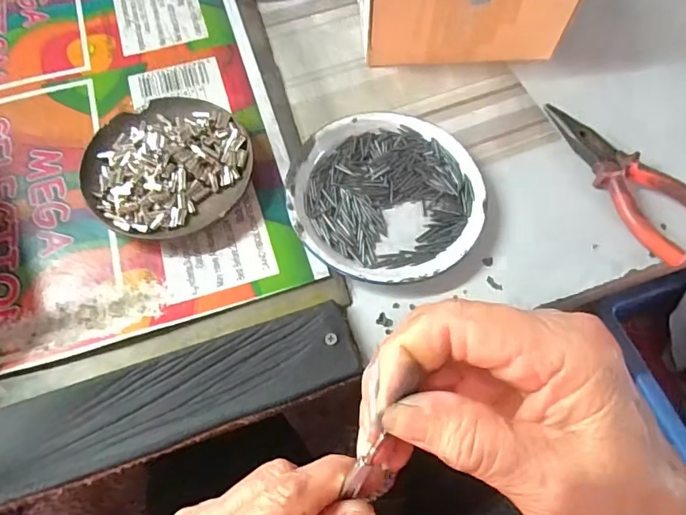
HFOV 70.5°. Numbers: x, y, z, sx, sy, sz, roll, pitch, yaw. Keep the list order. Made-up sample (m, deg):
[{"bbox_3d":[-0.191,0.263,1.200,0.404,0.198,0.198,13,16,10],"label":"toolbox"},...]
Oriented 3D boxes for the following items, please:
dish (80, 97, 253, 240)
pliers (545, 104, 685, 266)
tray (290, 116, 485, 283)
[{"bbox_3d":[-0.122,-0.065,0.341,0.111,0.025,0.106,1,66,-2],"label":"dish"},{"bbox_3d":[0.202,-0.060,0.352,0.050,0.020,0.141,-29,70,-14],"label":"pliers"},{"bbox_3d":[0.030,-0.044,0.342,0.131,0.014,0.132,1,66,-2],"label":"tray"}]

